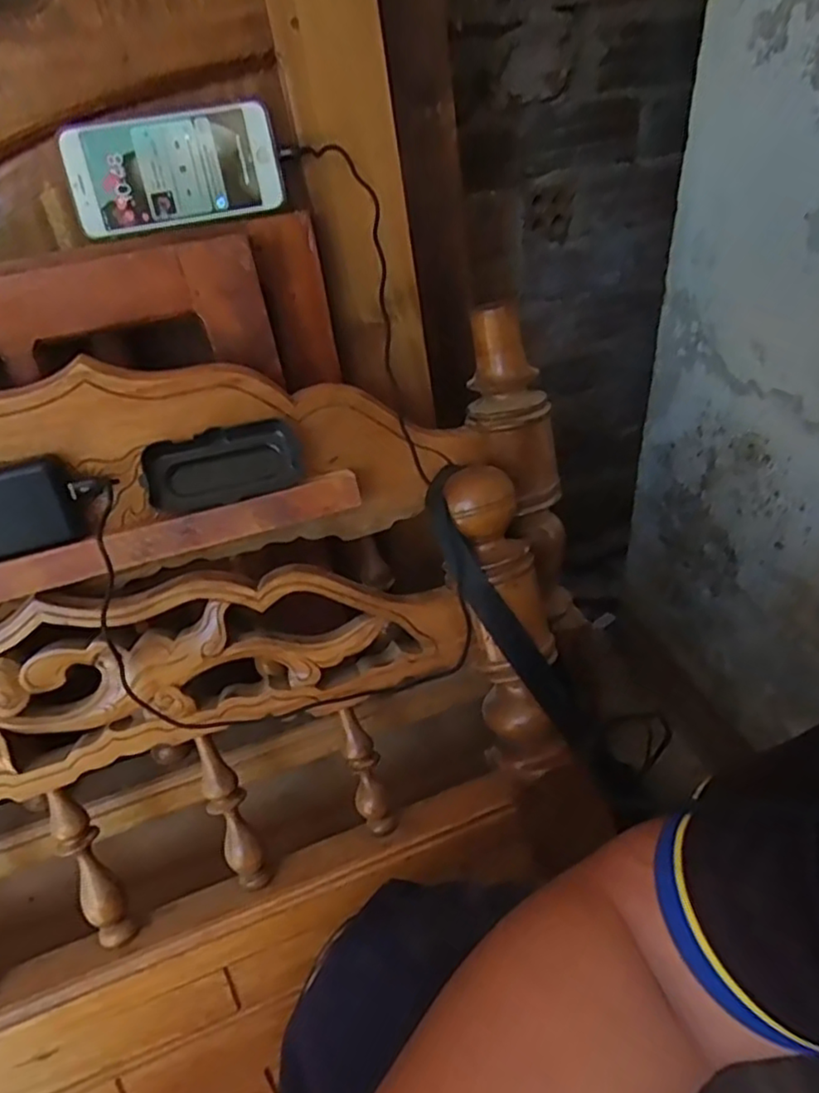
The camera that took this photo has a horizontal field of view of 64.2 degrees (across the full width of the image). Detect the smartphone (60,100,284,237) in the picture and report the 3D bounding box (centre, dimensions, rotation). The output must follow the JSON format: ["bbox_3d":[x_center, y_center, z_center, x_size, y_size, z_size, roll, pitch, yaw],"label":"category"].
[{"bbox_3d":[-0.178,-0.287,0.497,0.153,0.076,0.009,-12,17,-6],"label":"smartphone"}]

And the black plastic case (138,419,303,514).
[{"bbox_3d":[-0.137,-0.061,0.483,0.111,0.051,0.014,-14,11,-15],"label":"black plastic case"}]

